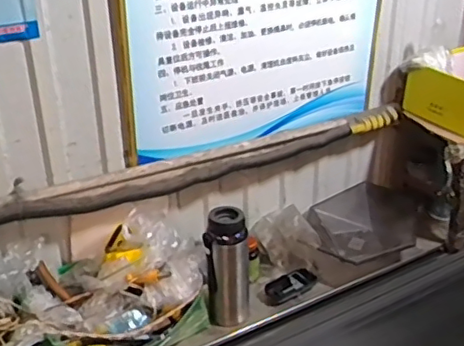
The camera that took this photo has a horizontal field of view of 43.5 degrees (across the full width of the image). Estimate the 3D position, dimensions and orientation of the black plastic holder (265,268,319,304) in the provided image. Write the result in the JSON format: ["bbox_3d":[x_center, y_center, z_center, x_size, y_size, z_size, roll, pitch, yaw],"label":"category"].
[{"bbox_3d":[0.116,0.226,1.170,0.113,0.030,0.050,-15,32,-25],"label":"black plastic holder"}]

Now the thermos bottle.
[{"bbox_3d":[-0.010,0.173,1.067,0.073,0.219,0.058,-1,28,-2],"label":"thermos bottle"}]

